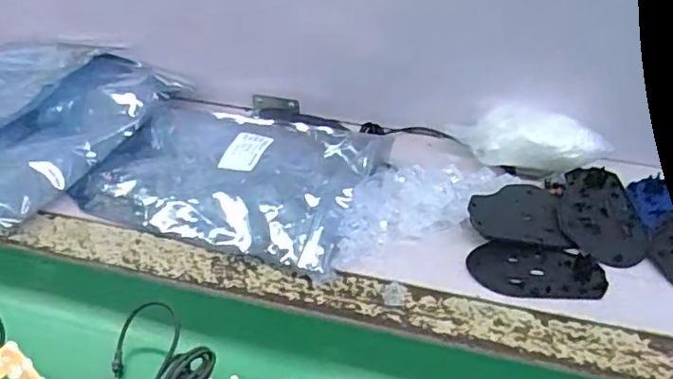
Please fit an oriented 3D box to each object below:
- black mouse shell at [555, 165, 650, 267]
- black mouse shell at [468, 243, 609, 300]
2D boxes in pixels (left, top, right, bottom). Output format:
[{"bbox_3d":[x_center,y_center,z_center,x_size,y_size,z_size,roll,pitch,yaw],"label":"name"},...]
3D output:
[{"bbox_3d":[0.244,0.023,0.548,0.075,0.019,0.110,10,39,16],"label":"black mouse shell"},{"bbox_3d":[0.170,0.069,0.510,0.110,0.007,0.056,7,38,12],"label":"black mouse shell"}]

